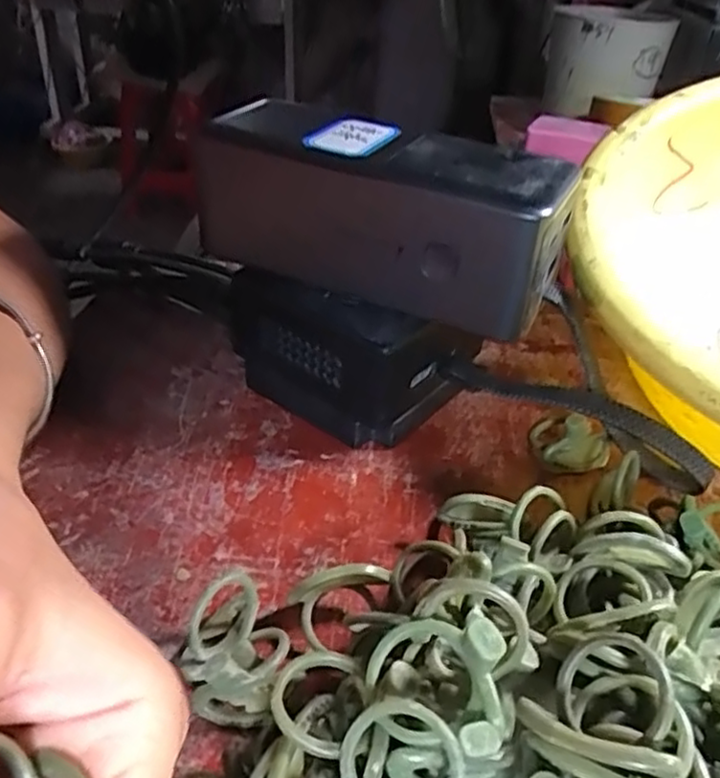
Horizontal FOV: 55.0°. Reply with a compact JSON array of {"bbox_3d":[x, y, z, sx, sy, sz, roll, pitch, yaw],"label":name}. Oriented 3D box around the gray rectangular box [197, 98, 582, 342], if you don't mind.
[{"bbox_3d":[0.006,-0.064,0.243,0.127,0.054,0.039,18,38,20],"label":"gray rectangular box"}]

